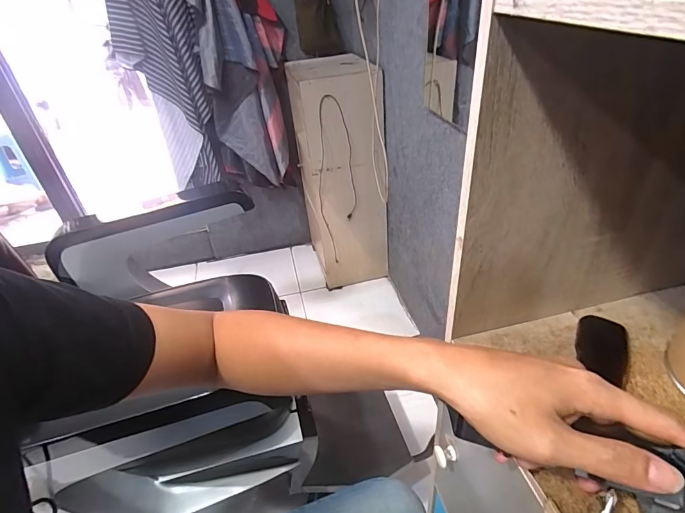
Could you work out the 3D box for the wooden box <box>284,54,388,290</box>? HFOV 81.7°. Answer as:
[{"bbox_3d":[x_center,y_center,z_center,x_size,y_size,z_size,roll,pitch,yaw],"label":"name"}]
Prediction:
[{"bbox_3d":[-0.013,-0.356,1.761,0.313,0.881,0.431,-12,36,-9],"label":"wooden box"}]

